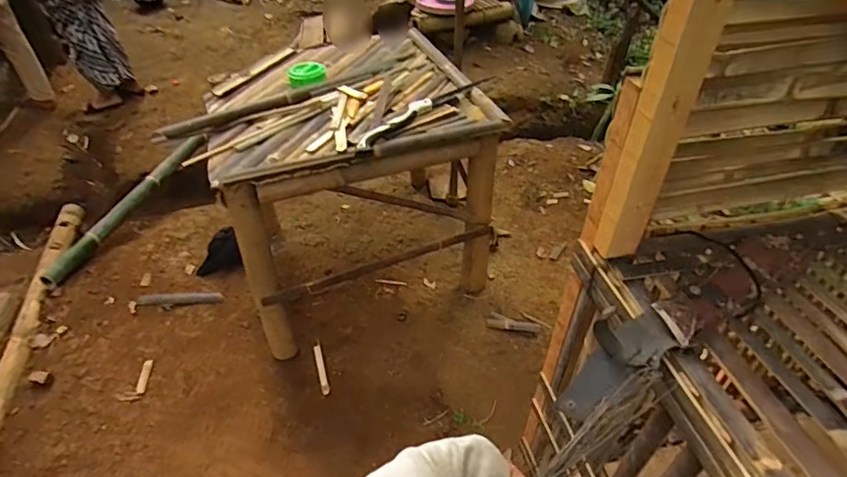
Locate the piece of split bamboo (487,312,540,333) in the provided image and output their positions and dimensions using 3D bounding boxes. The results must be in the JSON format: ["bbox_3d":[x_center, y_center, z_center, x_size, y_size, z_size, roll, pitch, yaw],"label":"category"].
[{"bbox_3d":[0.301,0.288,1.659,0.171,0.035,0.052,12,44,12],"label":"piece of split bamboo"}]

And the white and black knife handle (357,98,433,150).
[{"bbox_3d":[-0.078,-0.303,1.321,0.059,0.029,0.314,23,48,23],"label":"white and black knife handle"}]

